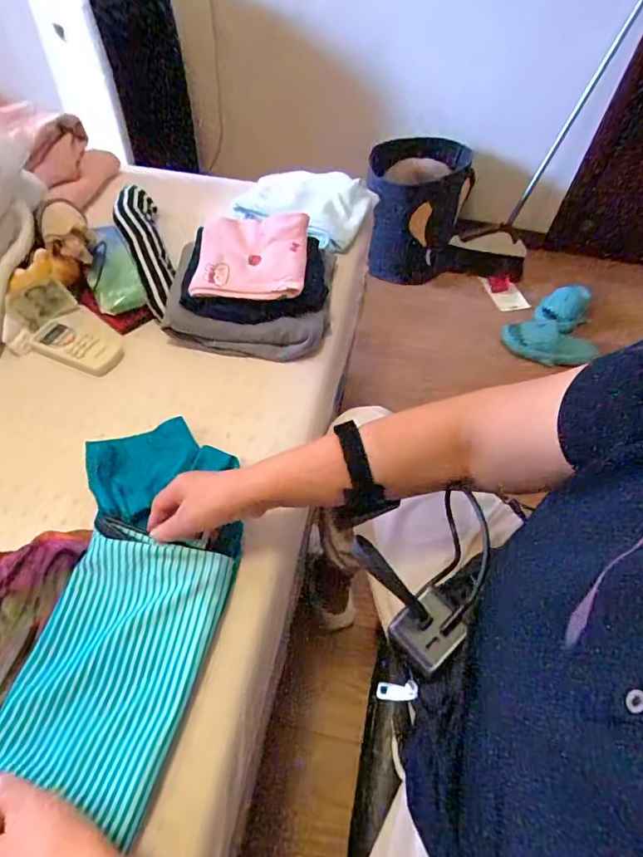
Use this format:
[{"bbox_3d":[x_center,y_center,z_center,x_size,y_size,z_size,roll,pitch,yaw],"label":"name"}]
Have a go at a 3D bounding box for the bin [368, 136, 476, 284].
[{"bbox_3d":[0.326,-0.760,1.703,0.314,0.367,0.426,1,54,-4],"label":"bin"}]

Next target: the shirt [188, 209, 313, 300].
[{"bbox_3d":[-0.098,-0.253,0.695,0.152,0.037,0.159,4,54,-2],"label":"shirt"}]

